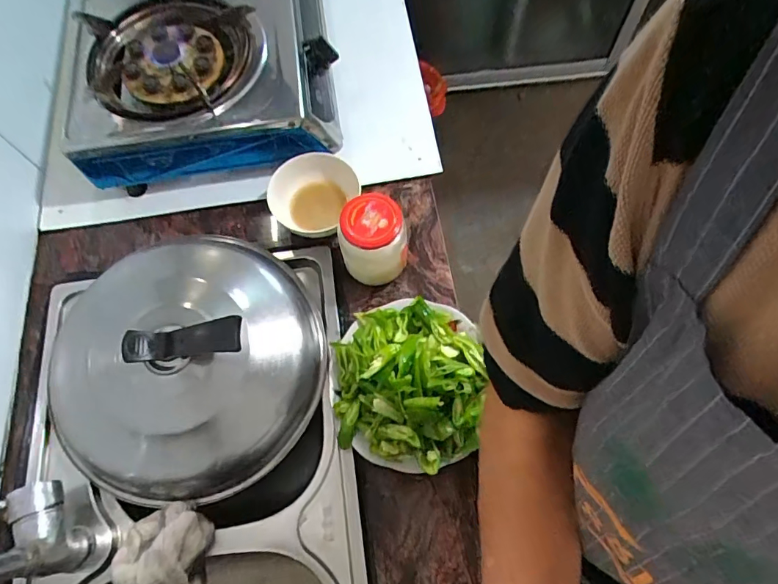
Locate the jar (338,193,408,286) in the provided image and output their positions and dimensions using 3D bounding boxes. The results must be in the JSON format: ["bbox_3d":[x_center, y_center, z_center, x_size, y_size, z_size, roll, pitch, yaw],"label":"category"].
[{"bbox_3d":[-0.020,-0.059,0.600,0.079,0.121,0.072,-1,67,2],"label":"jar"}]

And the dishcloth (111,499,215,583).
[{"bbox_3d":[-0.252,0.285,0.531,0.093,0.063,0.091,-1,67,2],"label":"dishcloth"}]

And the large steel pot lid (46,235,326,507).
[{"bbox_3d":[-0.244,0.075,0.559,0.323,0.134,0.291,-35,70,-11],"label":"large steel pot lid"}]

